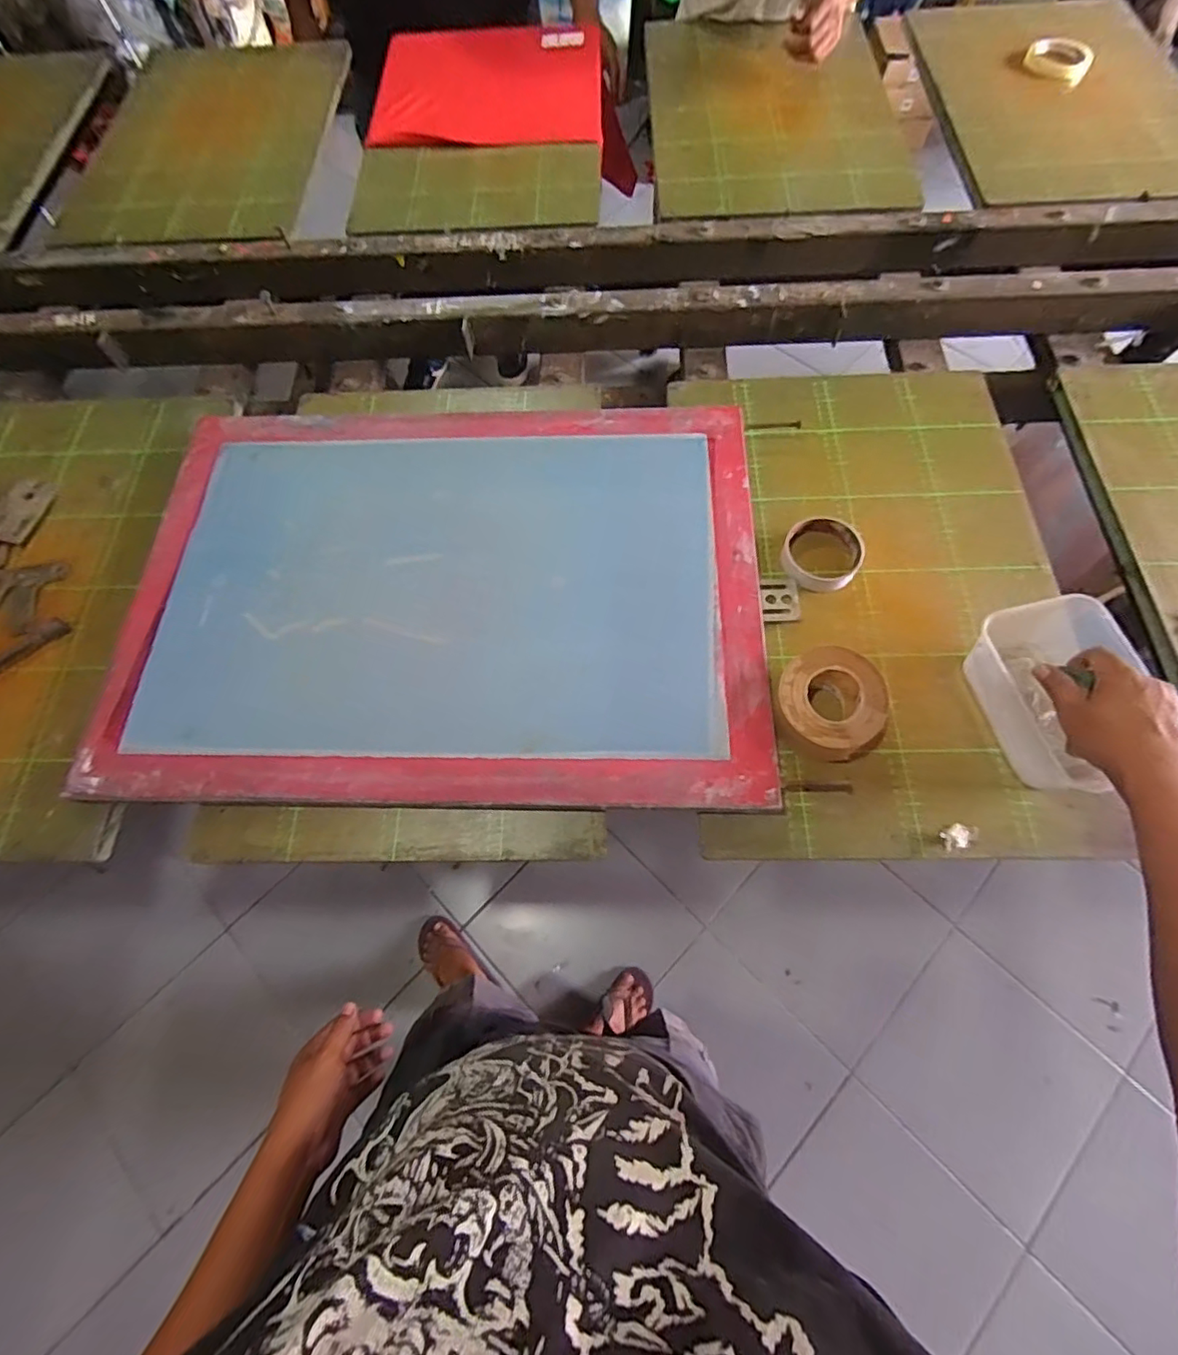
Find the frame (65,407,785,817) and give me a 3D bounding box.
[{"bbox_3d":[-0.154,-0.100,0.636,0.672,0.037,0.478,0,68,3],"label":"frame"}]

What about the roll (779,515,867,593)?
[{"bbox_3d":[0.259,-0.137,0.646,0.084,0.023,0.082,-1,68,2],"label":"roll"}]

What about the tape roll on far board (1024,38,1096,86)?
[{"bbox_3d":[0.805,-1.060,0.994,0.102,0.020,0.088,20,70,11],"label":"tape roll on far board"}]

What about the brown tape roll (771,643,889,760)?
[{"bbox_3d":[0.232,0.029,0.564,0.101,0.053,0.103,-1,68,2],"label":"brown tape roll"}]

